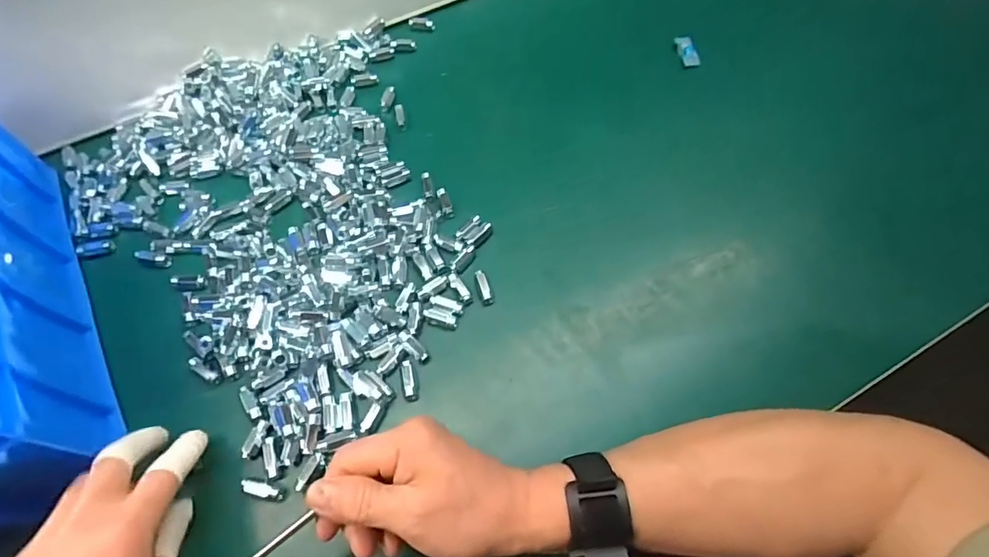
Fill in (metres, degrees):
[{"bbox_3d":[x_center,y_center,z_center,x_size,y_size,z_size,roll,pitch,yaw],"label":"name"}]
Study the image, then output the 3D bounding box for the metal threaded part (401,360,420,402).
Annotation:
[{"bbox_3d":[-0.065,0.076,0.393,0.011,0.007,0.030,-13,62,-5],"label":"metal threaded part"}]

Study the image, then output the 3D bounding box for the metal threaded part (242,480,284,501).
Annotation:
[{"bbox_3d":[-0.161,0.147,0.361,0.030,0.004,0.008,11,63,8],"label":"metal threaded part"}]

